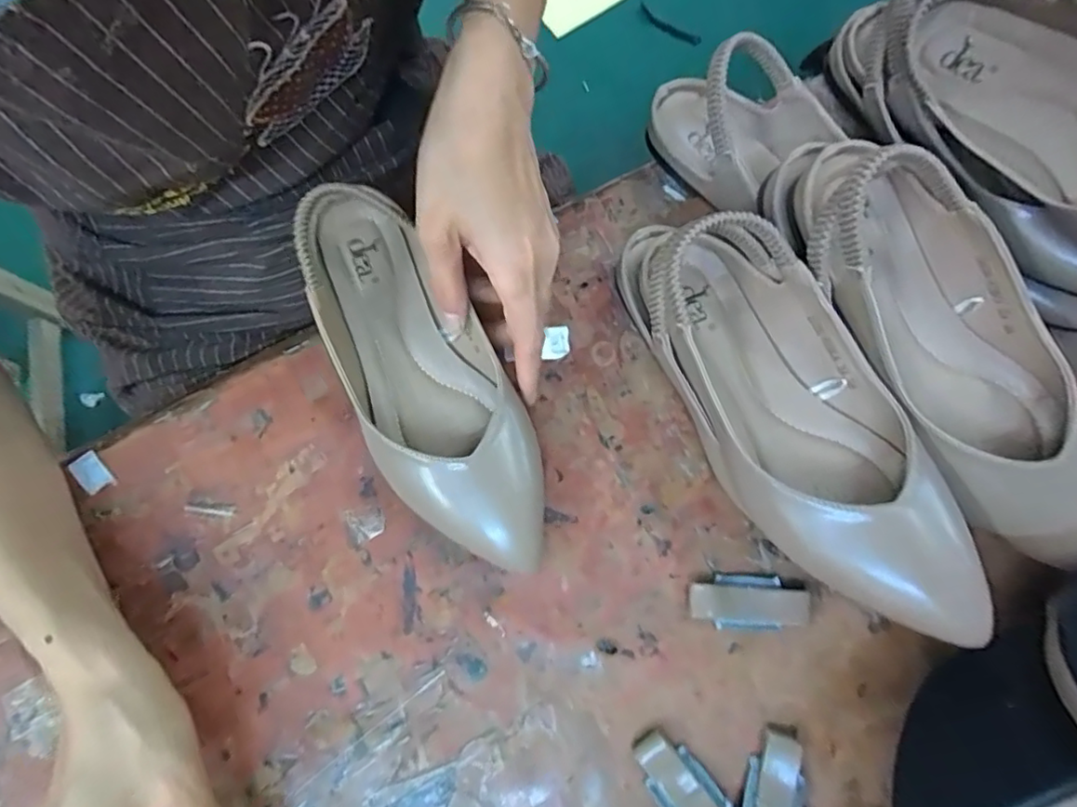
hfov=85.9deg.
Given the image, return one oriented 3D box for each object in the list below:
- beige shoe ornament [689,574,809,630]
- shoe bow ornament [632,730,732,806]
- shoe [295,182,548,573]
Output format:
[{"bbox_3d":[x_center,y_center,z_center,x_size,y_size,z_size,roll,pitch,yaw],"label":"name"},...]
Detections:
[{"bbox_3d":[0.115,0.110,0.320,0.063,0.009,0.029,1,77,-1],"label":"beige shoe ornament"},{"bbox_3d":[0.076,0.200,0.295,0.029,0.014,0.065,-39,81,-9],"label":"shoe bow ornament"},{"bbox_3d":[-0.069,-0.020,0.316,0.082,0.050,0.234,-29,82,-7],"label":"shoe"}]

